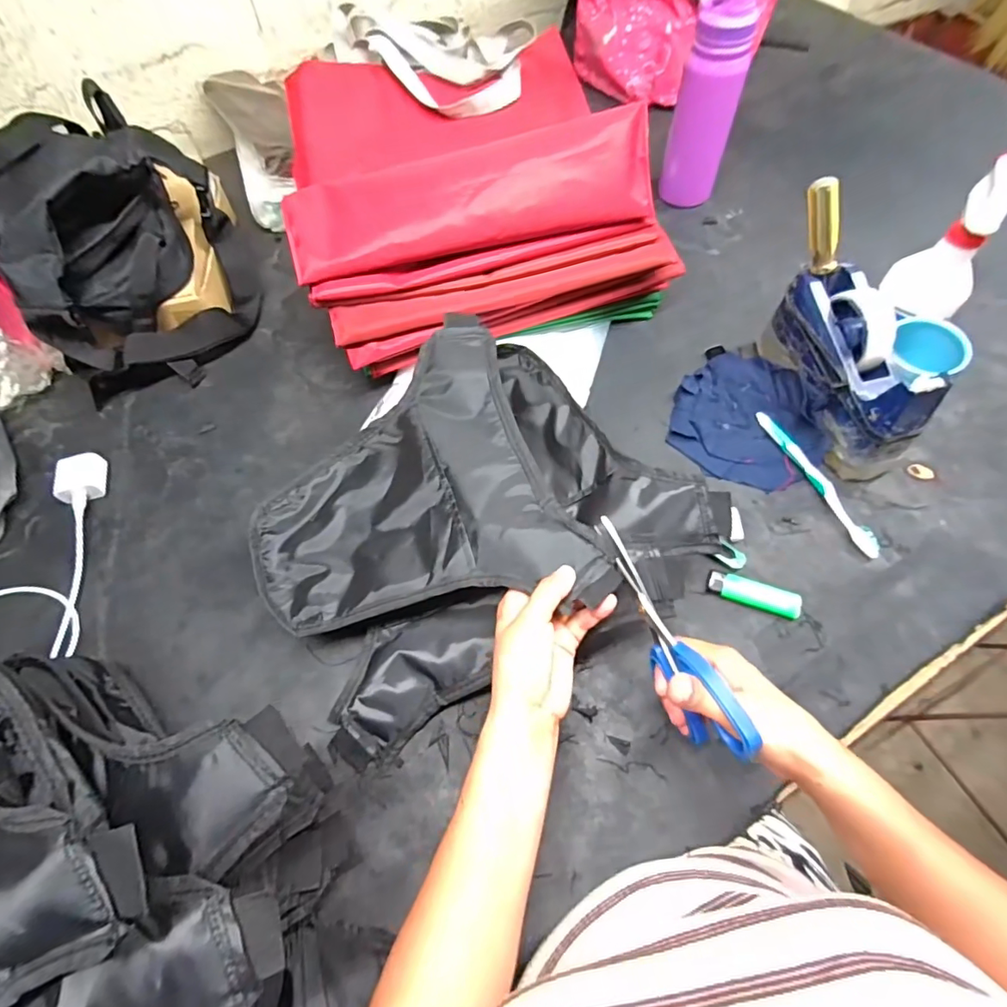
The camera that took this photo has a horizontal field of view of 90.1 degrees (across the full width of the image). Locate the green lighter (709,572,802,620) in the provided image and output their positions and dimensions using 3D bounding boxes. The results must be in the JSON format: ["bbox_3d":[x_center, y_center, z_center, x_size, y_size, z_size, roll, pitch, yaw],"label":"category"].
[{"bbox_3d":[0.234,0.086,0.469,0.080,0.016,0.022,18,65,13],"label":"green lighter"}]

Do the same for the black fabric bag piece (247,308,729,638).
[{"bbox_3d":[-0.029,-0.040,0.477,0.405,0.076,0.280,-5,62,1],"label":"black fabric bag piece"}]

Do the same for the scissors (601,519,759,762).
[{"bbox_3d":[0.118,0.097,0.369,0.026,0.081,0.173,-22,61,-8],"label":"scissors"}]

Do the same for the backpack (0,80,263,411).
[{"bbox_3d":[-0.482,-0.332,0.633,0.247,0.199,0.340,-30,64,-12],"label":"backpack"}]

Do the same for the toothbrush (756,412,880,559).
[{"bbox_3d":[0.321,-0.025,0.517,0.015,0.022,0.179,-23,63,-9],"label":"toothbrush"}]

